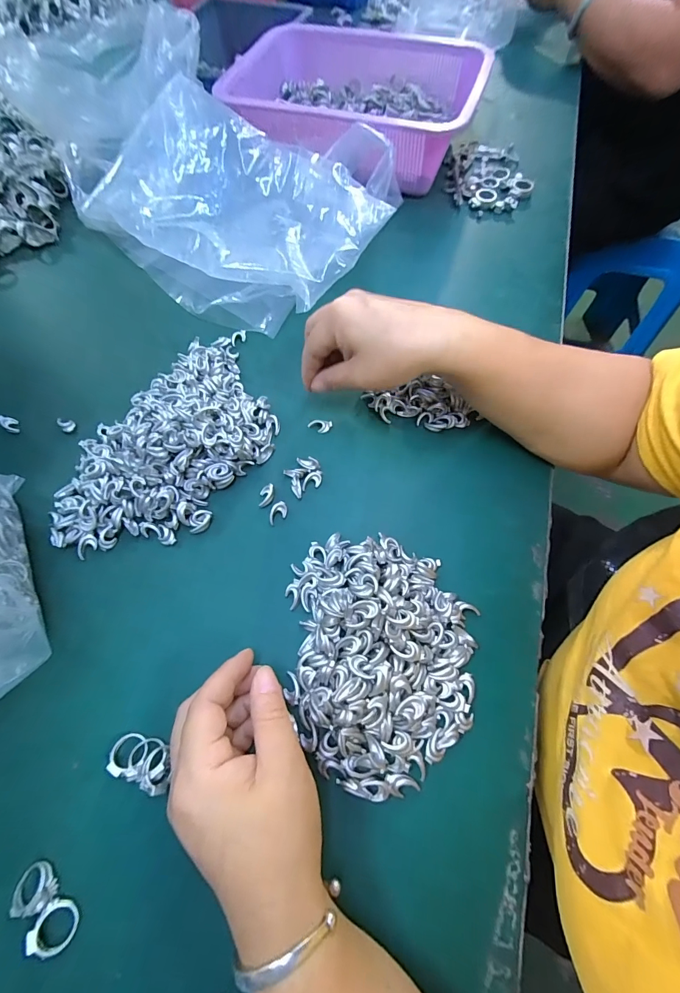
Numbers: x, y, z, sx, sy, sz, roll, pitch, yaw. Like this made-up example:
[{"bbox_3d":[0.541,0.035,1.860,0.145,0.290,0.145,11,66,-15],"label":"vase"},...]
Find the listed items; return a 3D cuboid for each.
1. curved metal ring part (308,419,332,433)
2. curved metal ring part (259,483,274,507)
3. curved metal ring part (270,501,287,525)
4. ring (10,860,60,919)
[{"bbox_3d":[-0.018,-0.064,0.333,0.021,0.004,0.013,4,66,3],"label":"curved metal ring part"},{"bbox_3d":[-0.061,-0.002,0.306,0.012,0.005,0.020,0,66,1],"label":"curved metal ring part"},{"bbox_3d":[-0.050,0.013,0.300,0.018,0.006,0.012,-30,69,-12],"label":"curved metal ring part"},{"bbox_3d":[-0.170,0.218,0.205,0.021,0.008,0.022,0,66,1],"label":"ring"}]

